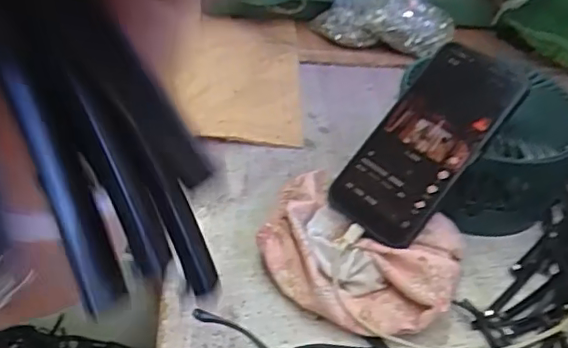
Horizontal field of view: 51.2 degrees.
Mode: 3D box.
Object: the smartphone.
[{"bbox_3d":[0.110,-0.026,0.458,0.077,0.012,0.165,38,89,31],"label":"smartphone"}]

